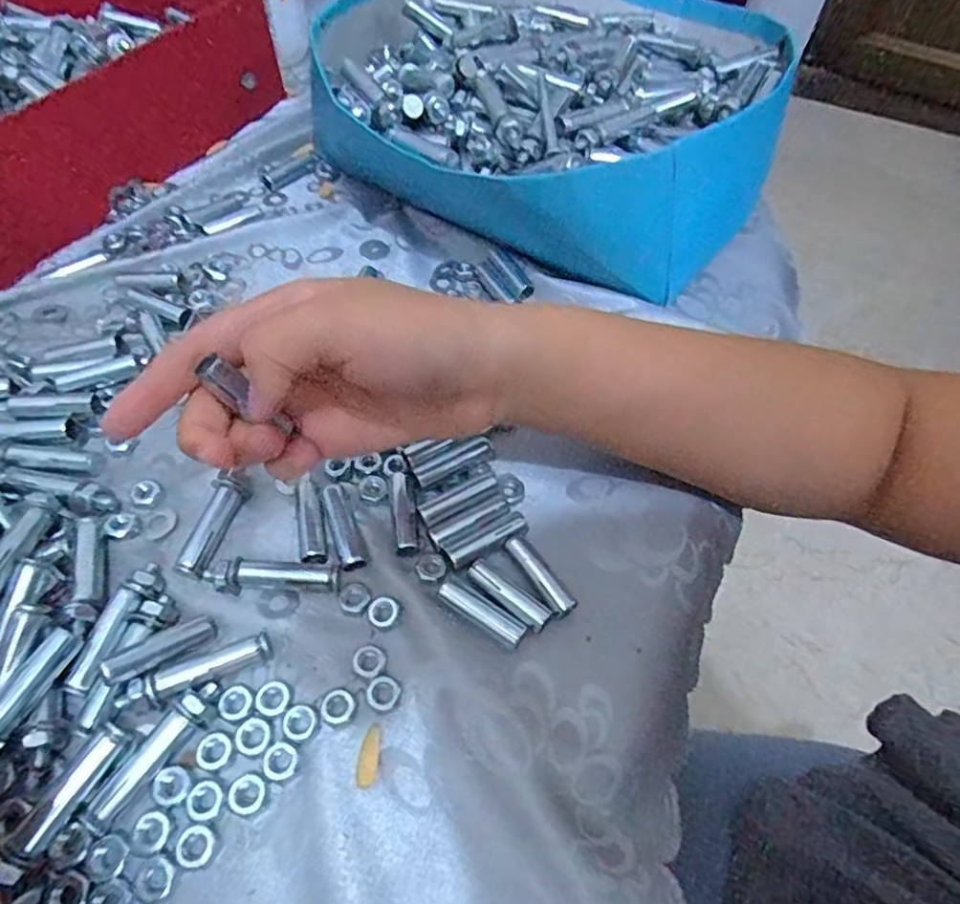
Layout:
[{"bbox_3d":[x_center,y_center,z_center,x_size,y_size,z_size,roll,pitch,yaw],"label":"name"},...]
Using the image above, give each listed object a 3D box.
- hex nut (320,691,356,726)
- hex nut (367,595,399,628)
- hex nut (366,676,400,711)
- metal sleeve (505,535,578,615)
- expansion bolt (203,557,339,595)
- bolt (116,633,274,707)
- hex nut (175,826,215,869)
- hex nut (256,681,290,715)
[{"bbox_3d":[-0.054,0.098,0.235,0.012,0.005,0.012,15,57,7],"label":"hex nut"},{"bbox_3d":[-0.040,0.066,0.256,0.012,0.005,0.013,-3,57,-5],"label":"hex nut"},{"bbox_3d":[-0.038,0.093,0.238,0.012,0.004,0.012,34,61,18],"label":"hex nut"},{"bbox_3d":[0.026,0.053,0.266,0.010,0.008,0.039,-31,63,-21],"label":"metal sleeve"},{"bbox_3d":[-0.088,0.053,0.261,0.054,0.009,0.013,-1,57,-4],"label":"expansion bolt"},{"bbox_3d":[-0.109,0.085,0.237,0.053,0.010,0.012,-23,61,-17],"label":"bolt"},{"bbox_3d":[-0.097,0.134,0.208,0.013,0.004,0.012,0,57,-3],"label":"hex nut"},{"bbox_3d":[-0.080,0.094,0.236,0.012,0.004,0.012,30,60,16],"label":"hex nut"}]

